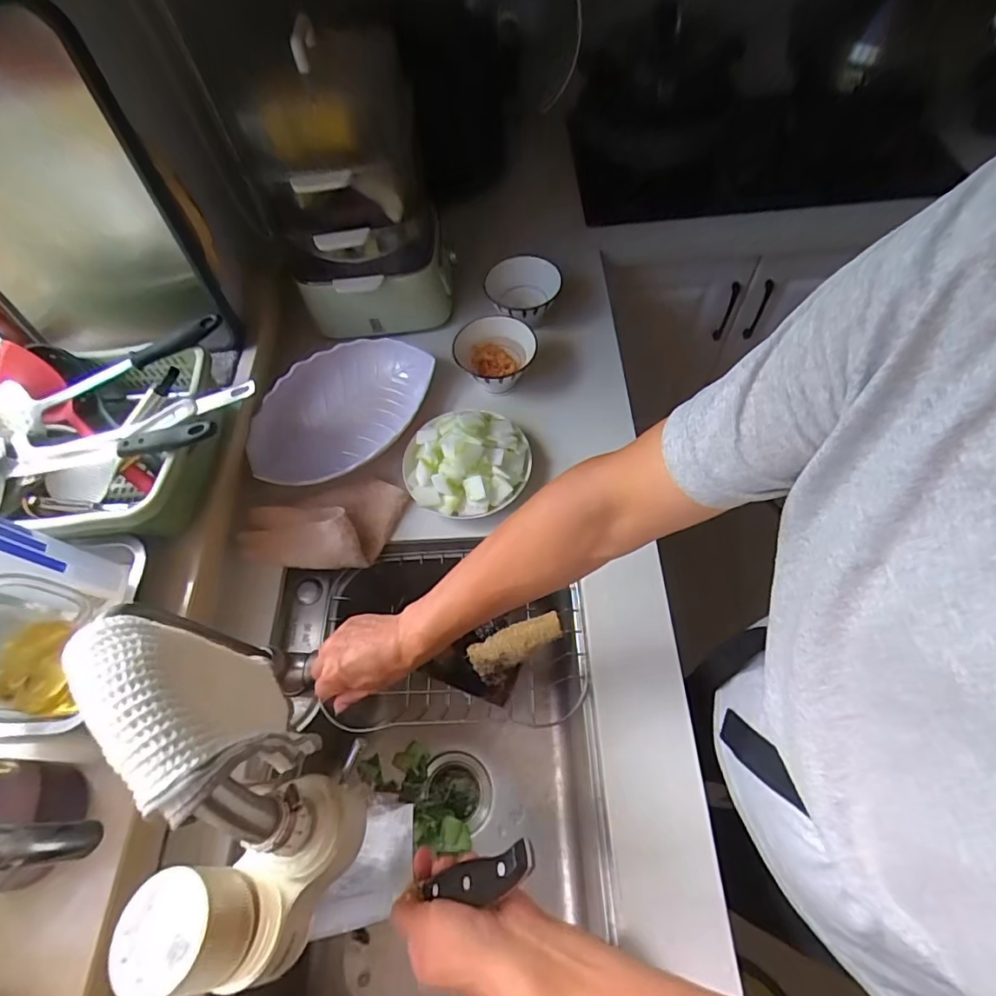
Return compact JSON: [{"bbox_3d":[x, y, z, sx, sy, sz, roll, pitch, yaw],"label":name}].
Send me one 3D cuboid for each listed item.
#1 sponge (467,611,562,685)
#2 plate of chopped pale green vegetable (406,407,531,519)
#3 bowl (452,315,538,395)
[{"bbox_3d":[0.026,0.196,0.677,0.124,0.042,0.047,-22,62,-8],"label":"sponge"},{"bbox_3d":[-0.043,-0.054,0.699,0.168,0.067,0.159,-2,61,3],"label":"plate of chopped pale green vegetable"},{"bbox_3d":[-0.003,-0.212,0.792,0.119,0.063,0.117,-2,61,3],"label":"bowl"}]

